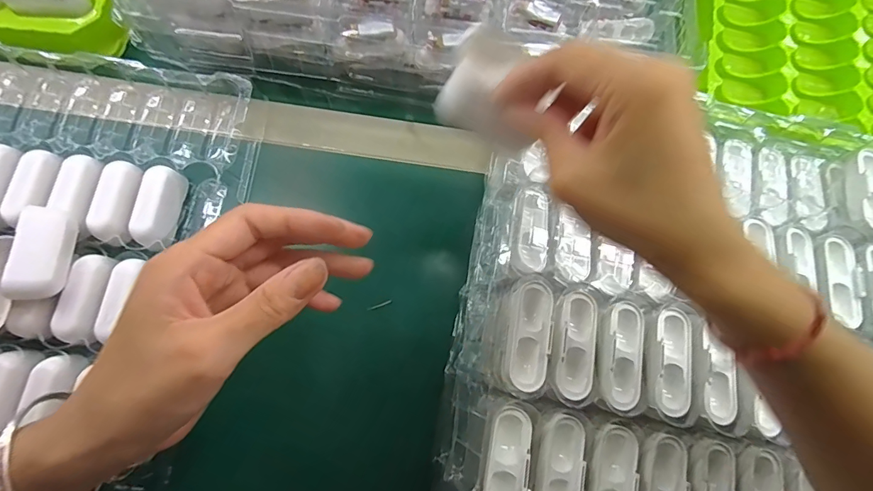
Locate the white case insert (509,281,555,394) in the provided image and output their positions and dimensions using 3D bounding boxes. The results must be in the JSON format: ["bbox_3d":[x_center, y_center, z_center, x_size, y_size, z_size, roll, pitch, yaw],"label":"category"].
[{"bbox_3d":[0.059,0.056,0.265,0.023,0.012,0.064,10,75,-1],"label":"white case insert"}]

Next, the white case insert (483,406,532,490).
[{"bbox_3d":[0.042,0.129,0.244,0.023,0.011,0.065,13,75,0],"label":"white case insert"}]

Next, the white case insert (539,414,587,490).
[{"bbox_3d":[0.075,0.136,0.252,0.026,0.010,0.065,12,75,-1],"label":"white case insert"}]

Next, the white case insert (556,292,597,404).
[{"bbox_3d":[0.089,0.063,0.269,0.023,0.014,0.065,12,75,-1],"label":"white case insert"}]

